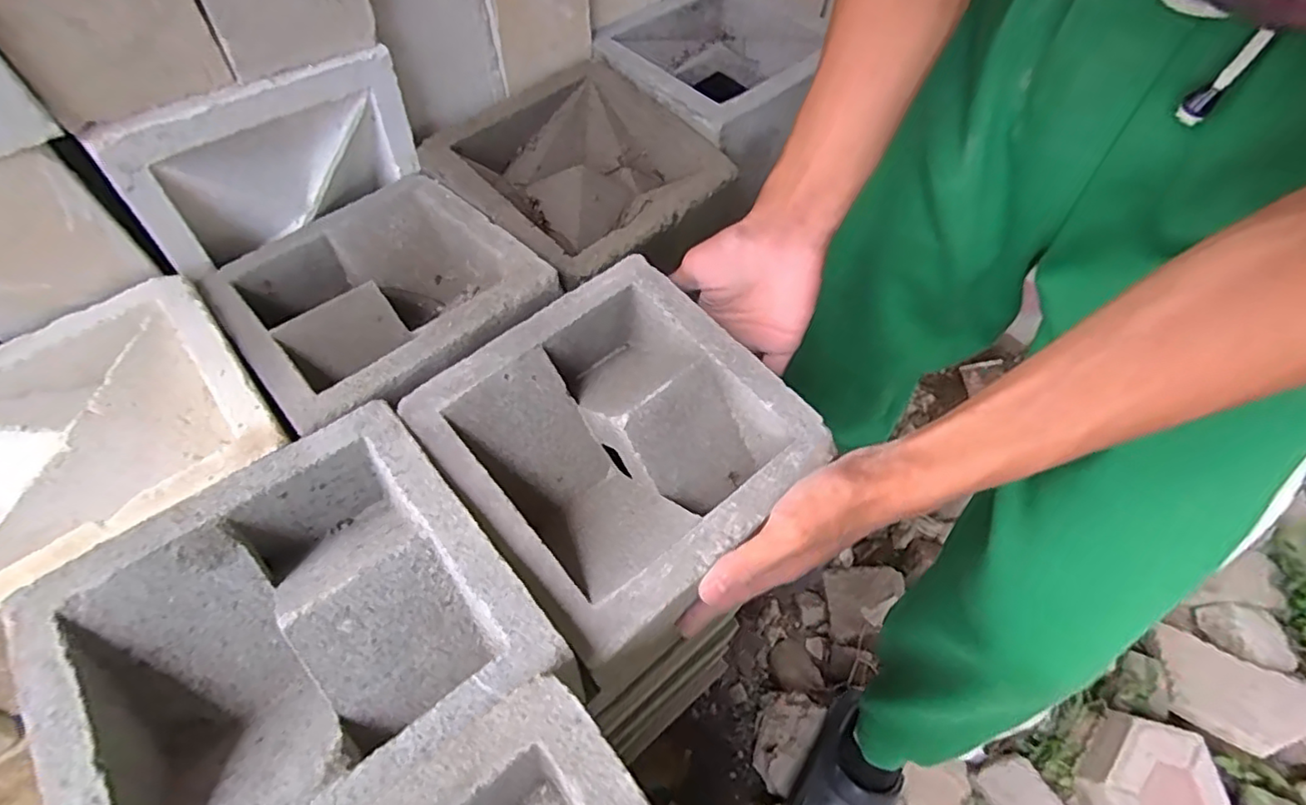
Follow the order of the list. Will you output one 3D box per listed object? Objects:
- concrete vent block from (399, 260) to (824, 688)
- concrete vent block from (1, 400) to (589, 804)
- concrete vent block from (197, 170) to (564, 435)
[{"bbox_3d":[-0.023,0.030,0.404,0.189,0.083,0.198,-36,64,-23],"label":"concrete vent block"},{"bbox_3d":[-0.174,0.119,0.314,0.193,0.070,0.196,-34,65,-23],"label":"concrete vent block"},{"bbox_3d":[-0.203,-0.076,0.472,0.211,0.074,0.193,38,63,19],"label":"concrete vent block"}]

